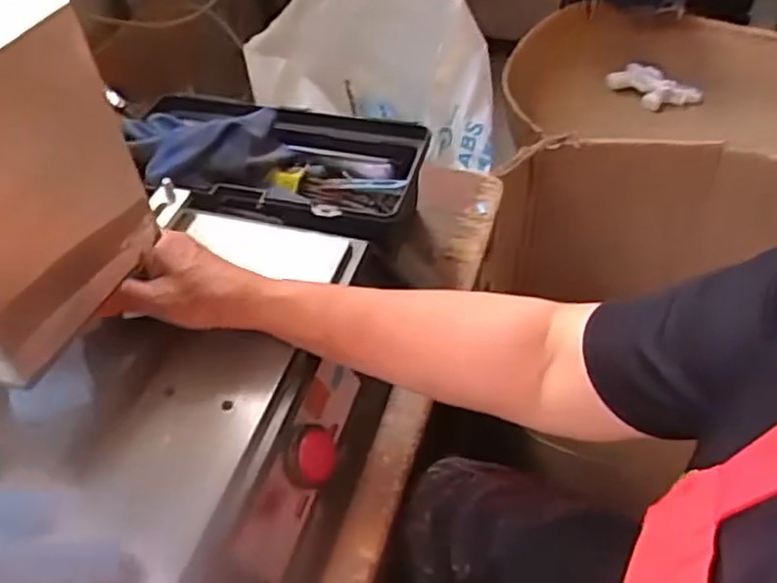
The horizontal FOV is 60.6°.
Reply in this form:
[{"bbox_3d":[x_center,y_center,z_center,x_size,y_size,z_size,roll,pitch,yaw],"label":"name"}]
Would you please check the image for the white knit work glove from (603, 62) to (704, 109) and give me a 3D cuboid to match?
[{"bbox_3d":[0.640,-0.490,1.603,0.216,0.089,0.020,20,7,9],"label":"white knit work glove"}]

